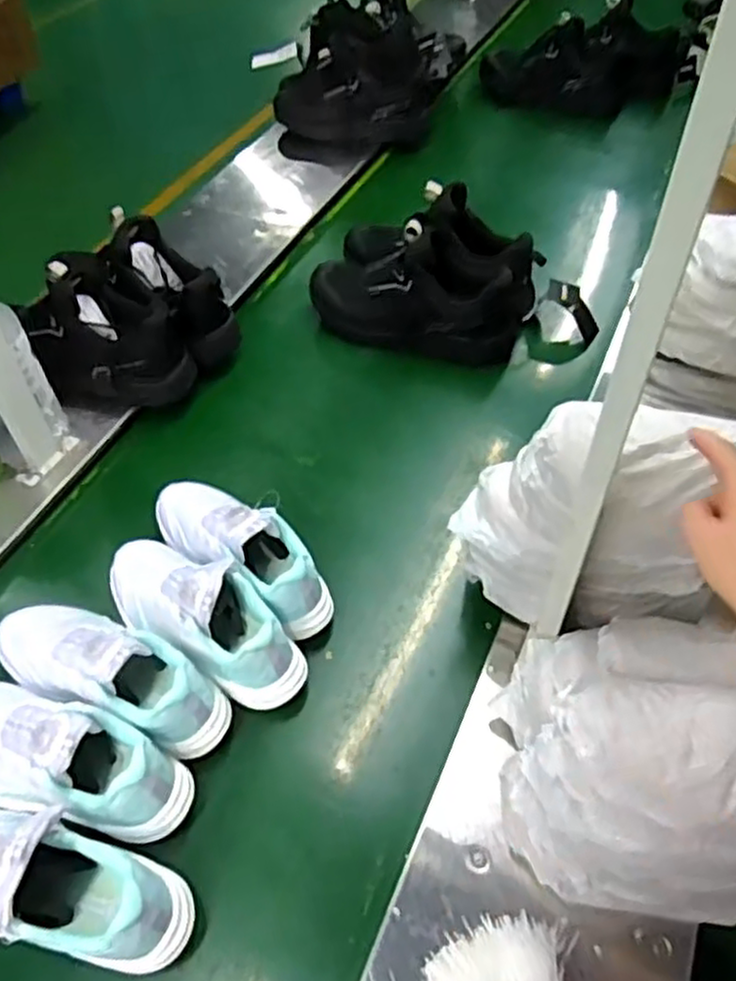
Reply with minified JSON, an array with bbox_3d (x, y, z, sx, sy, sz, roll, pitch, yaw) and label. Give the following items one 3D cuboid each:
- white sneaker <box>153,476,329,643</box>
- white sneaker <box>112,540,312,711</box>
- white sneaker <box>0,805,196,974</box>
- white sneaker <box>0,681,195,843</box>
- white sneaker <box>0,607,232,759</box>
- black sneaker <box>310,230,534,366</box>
[{"bbox_3d":[-0.148,0.060,0.813,0.255,0.123,0.083,33,58,25],"label":"white sneaker"},{"bbox_3d":[-0.180,0.126,0.765,0.259,0.124,0.092,27,56,21],"label":"white sneaker"},{"bbox_3d":[-0.276,0.311,0.592,0.258,0.124,0.091,10,51,9],"label":"white sneaker"},{"bbox_3d":[-0.287,0.233,0.663,0.256,0.094,0.103,15,52,12],"label":"white sneaker"},{"bbox_3d":[-0.261,0.169,0.719,0.257,0.105,0.093,20,53,16],"label":"white sneaker"},{"bbox_3d":[0.073,-0.293,1.063,0.324,0.148,0.129,7,51,7],"label":"black sneaker"}]

